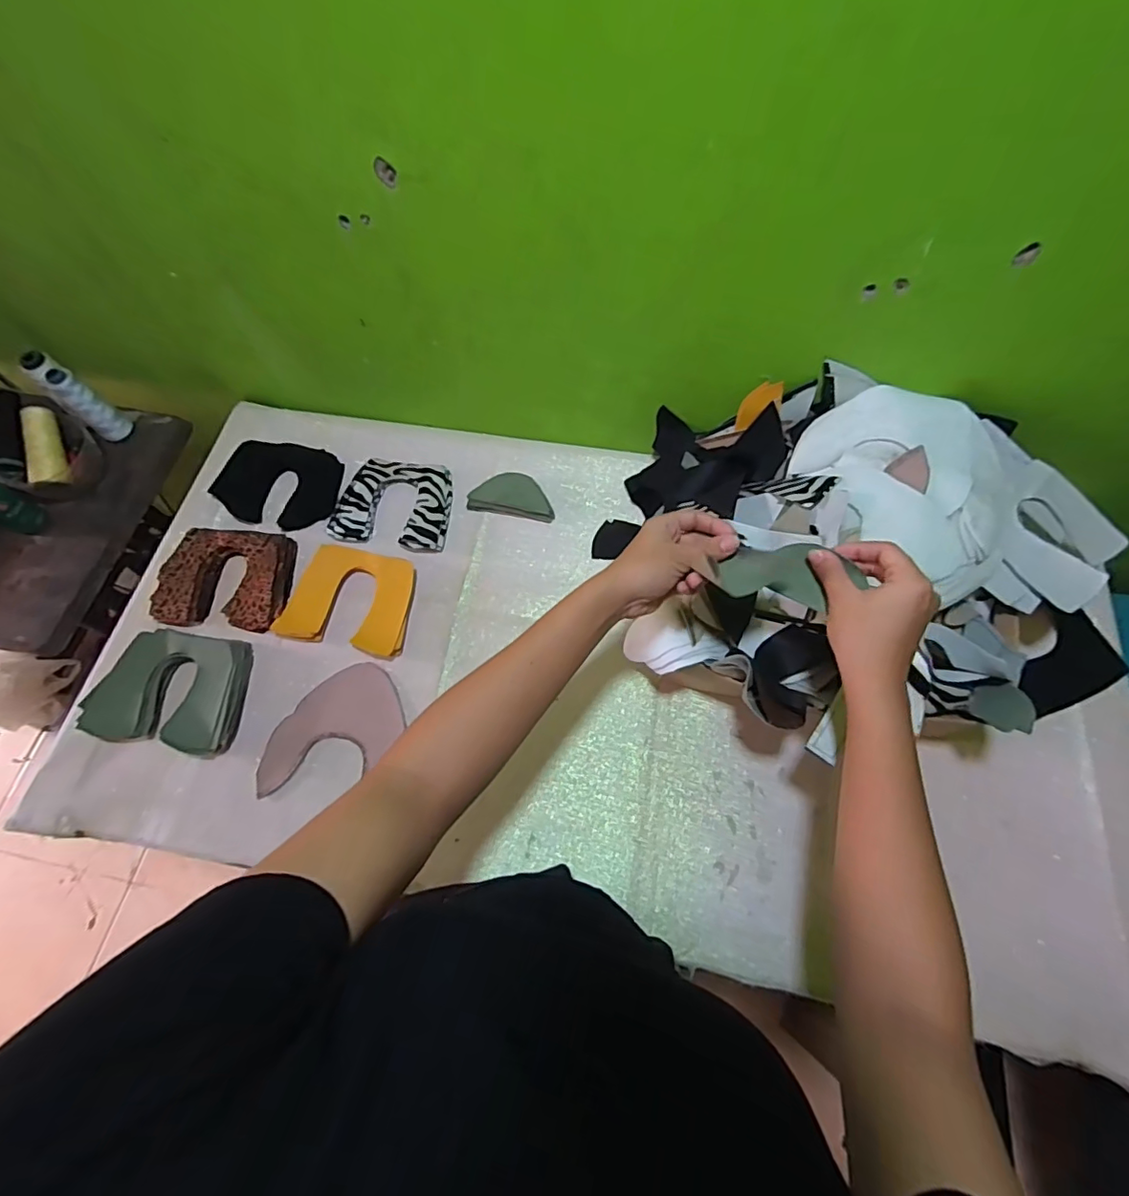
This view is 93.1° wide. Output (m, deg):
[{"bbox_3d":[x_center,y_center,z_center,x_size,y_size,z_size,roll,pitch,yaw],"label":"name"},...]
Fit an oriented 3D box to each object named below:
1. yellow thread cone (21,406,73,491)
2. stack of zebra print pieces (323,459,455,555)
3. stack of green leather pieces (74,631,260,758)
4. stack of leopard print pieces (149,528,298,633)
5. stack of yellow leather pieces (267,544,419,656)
[{"bbox_3d":[-0.710,-0.206,0.733,0.042,0.041,0.116,-4,93,0],"label":"yellow thread cone"},{"bbox_3d":[-0.227,-0.129,0.726,0.150,0.024,0.131,9,67,6],"label":"stack of zebra print pieces"},{"bbox_3d":[-0.455,0.104,0.620,0.165,0.042,0.133,7,67,5],"label":"stack of green leather pieces"},{"bbox_3d":[-0.429,-0.026,0.683,0.156,0.032,0.129,4,67,3],"label":"stack of leopard print pieces"},{"bbox_3d":[-0.261,0.000,0.663,0.154,0.027,0.127,13,67,7],"label":"stack of yellow leather pieces"}]

